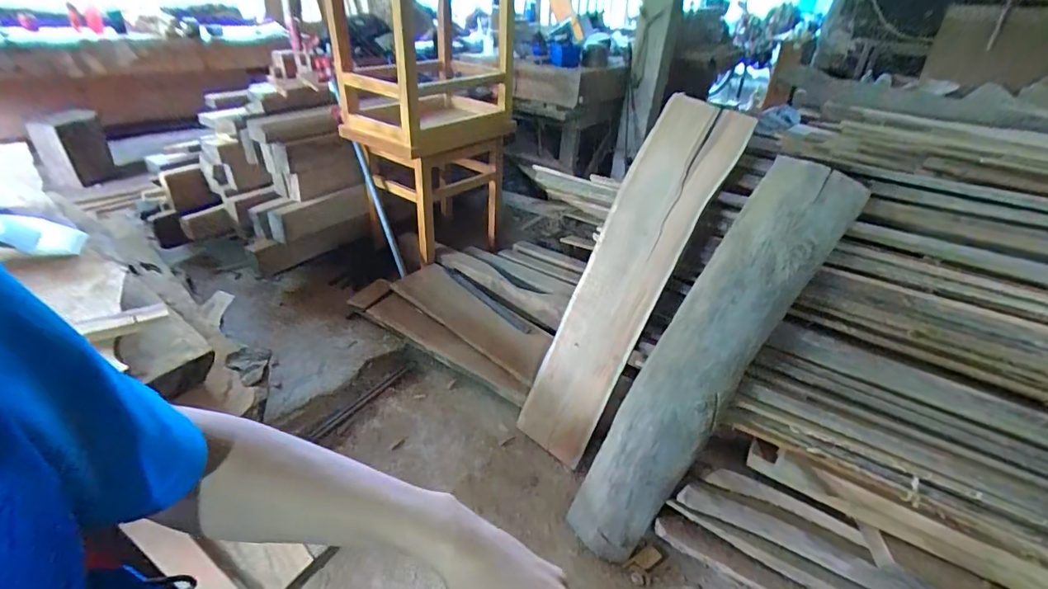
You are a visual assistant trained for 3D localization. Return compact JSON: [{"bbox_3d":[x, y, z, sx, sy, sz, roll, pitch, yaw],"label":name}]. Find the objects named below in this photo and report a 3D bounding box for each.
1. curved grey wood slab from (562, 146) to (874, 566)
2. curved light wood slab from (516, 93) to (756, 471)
[{"bbox_3d":[0.430,0.166,1.184,0.213,1.057,0.093,34,5,39],"label":"curved grey wood slab"},{"bbox_3d":[0.262,-0.011,1.351,0.073,1.050,0.252,8,22,-45],"label":"curved light wood slab"}]

